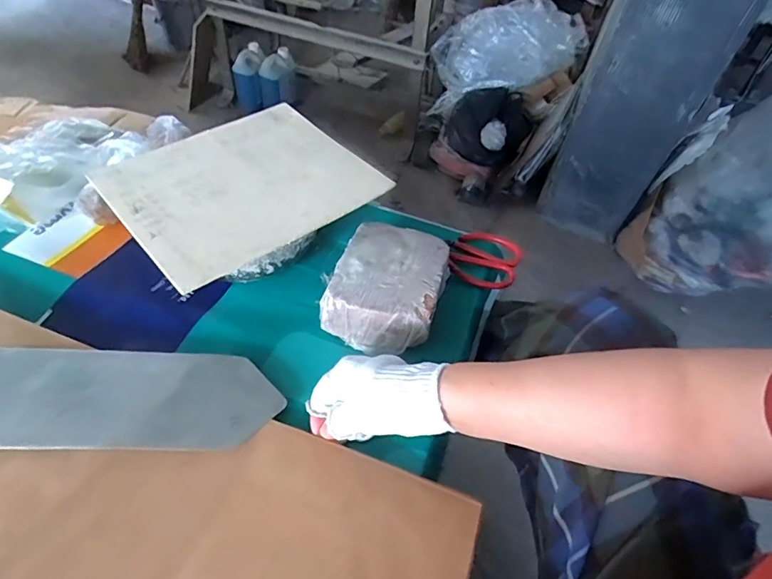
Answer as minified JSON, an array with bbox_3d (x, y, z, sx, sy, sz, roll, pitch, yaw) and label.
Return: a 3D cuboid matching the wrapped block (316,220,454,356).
[{"bbox_3d":[0.004,-0.008,0.538,0.116,0.053,0.149,17,51,7],"label":"wrapped block"}]

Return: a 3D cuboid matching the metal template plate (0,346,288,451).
[{"bbox_3d":[-0.266,0.097,0.447,0.321,0.006,0.101,4,47,-7],"label":"metal template plate"}]

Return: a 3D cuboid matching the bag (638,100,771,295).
[{"bbox_3d":[0.974,-0.213,1.289,0.325,0.473,0.422,-32,61,-28],"label":"bag"}]

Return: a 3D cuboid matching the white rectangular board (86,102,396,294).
[{"bbox_3d":[-0.169,-0.131,0.577,0.270,0.013,0.233,-33,60,-27],"label":"white rectangular board"}]

